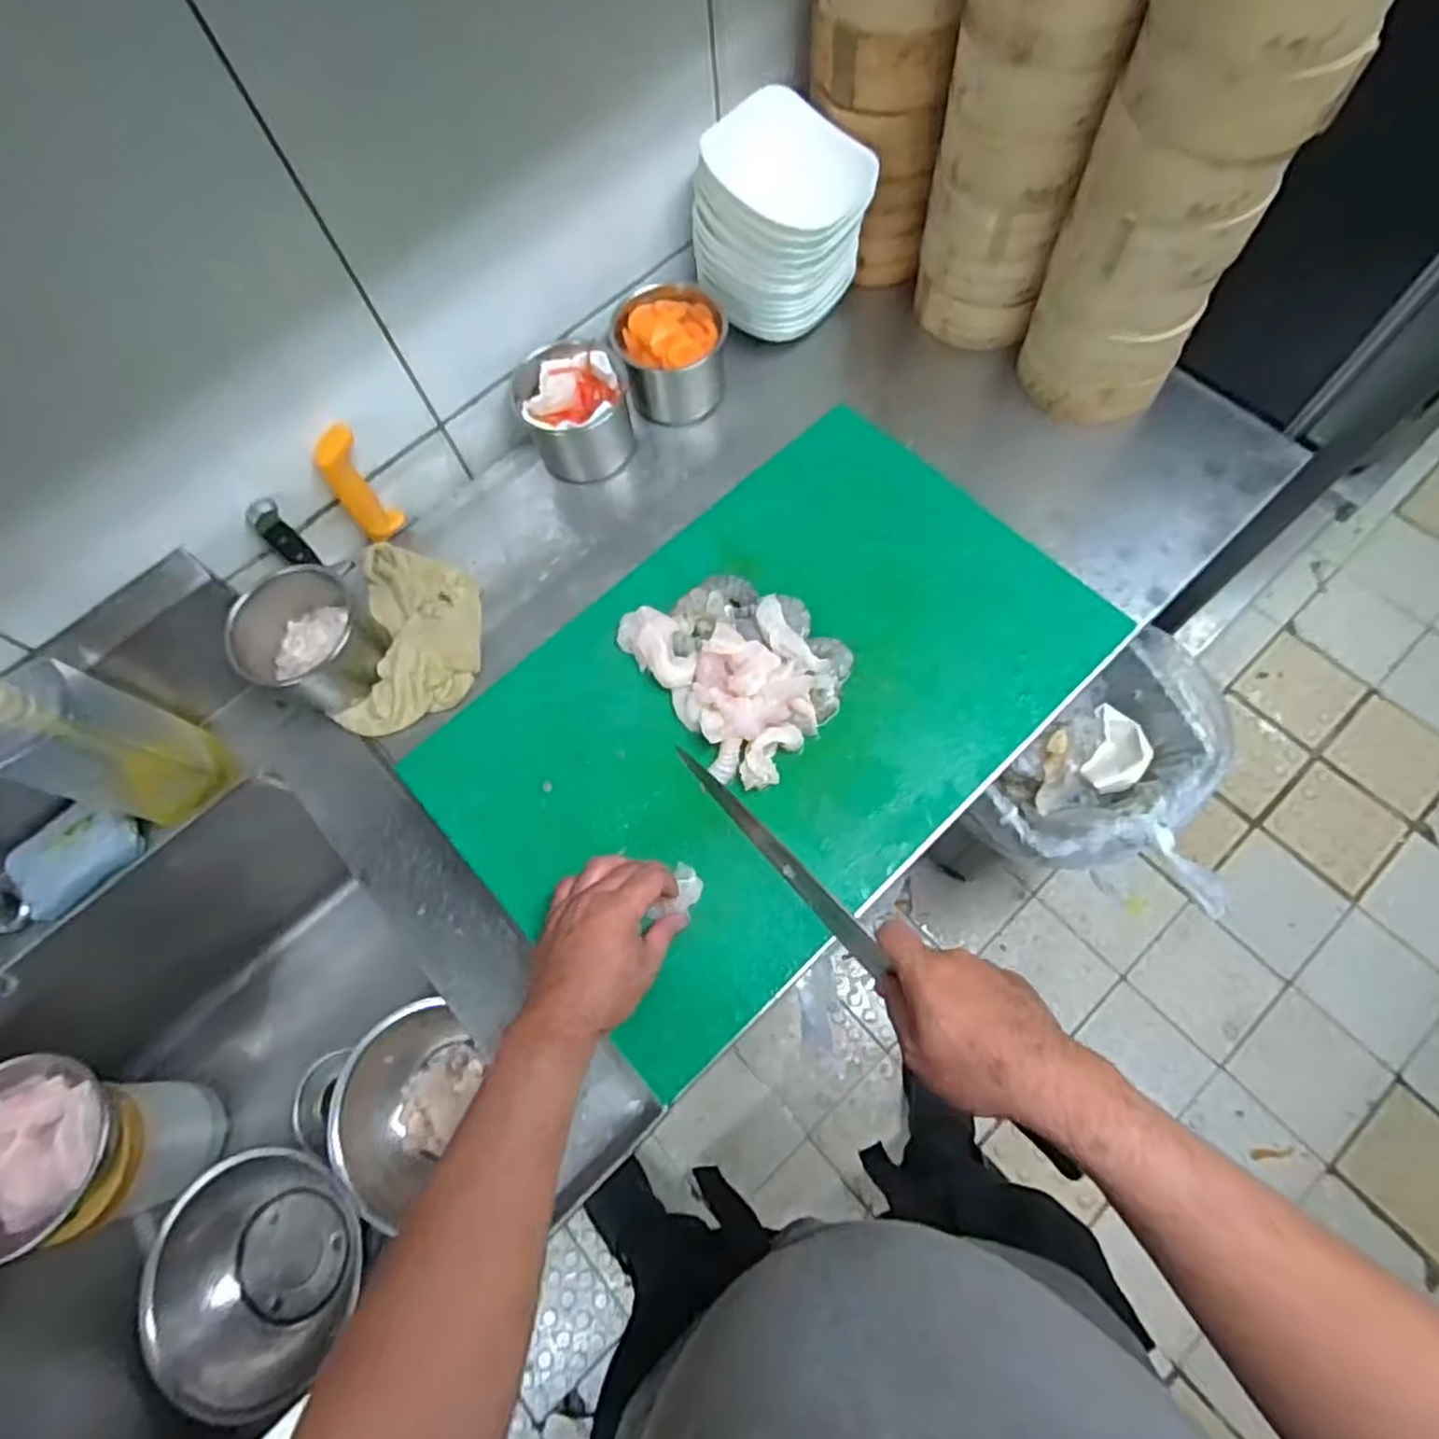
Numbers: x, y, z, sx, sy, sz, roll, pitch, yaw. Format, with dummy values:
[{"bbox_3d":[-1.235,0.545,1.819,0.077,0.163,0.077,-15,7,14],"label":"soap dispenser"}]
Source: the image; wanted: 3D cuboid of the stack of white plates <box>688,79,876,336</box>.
[{"bbox_3d":[0.068,-0.548,0.823,0.140,0.173,0.145,36,76,15],"label":"stack of white plates"}]

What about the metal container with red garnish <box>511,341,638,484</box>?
[{"bbox_3d":[-0.159,-0.344,0.845,0.118,0.119,0.106,-12,69,0],"label":"metal container with red garnish"}]

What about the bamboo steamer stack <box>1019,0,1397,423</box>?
[{"bbox_3d":[0.396,-0.469,0.636,0.172,0.442,0.137,31,75,14],"label":"bamboo steamer stack"}]

